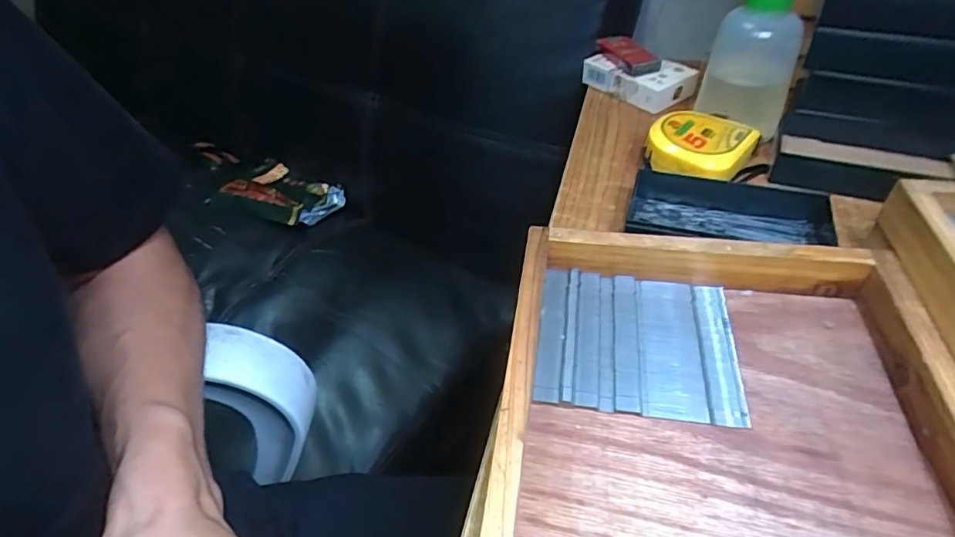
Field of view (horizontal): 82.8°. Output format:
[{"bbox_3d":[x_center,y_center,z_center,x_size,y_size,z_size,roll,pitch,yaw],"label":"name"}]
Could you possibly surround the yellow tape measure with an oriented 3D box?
[{"bbox_3d":[0.159,-0.084,0.394,0.064,0.033,0.071,24,51,26],"label":"yellow tape measure"}]

